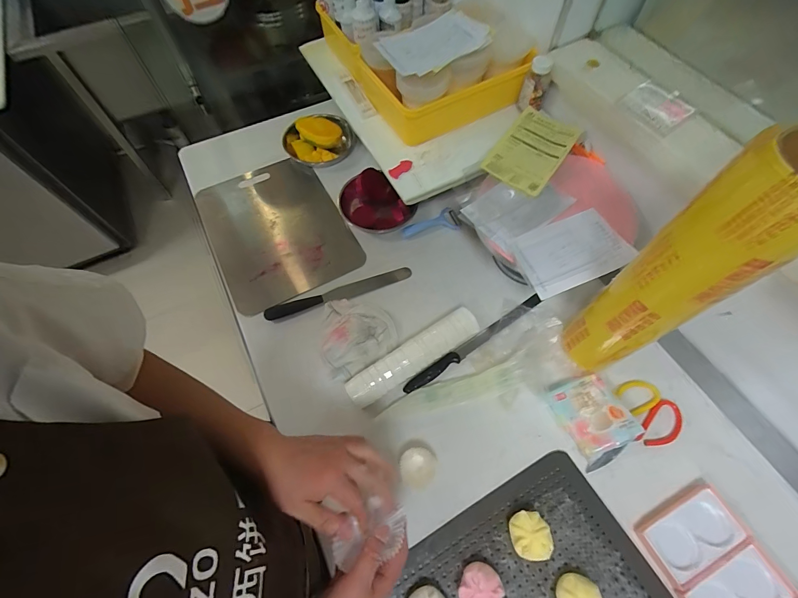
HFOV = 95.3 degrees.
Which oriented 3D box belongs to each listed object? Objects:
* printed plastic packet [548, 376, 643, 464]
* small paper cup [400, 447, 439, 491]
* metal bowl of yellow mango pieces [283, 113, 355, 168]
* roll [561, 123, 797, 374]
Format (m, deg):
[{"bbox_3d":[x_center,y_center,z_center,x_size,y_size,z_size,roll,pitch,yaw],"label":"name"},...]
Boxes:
[{"bbox_3d":[0.336,0.202,0.631,0.107,0.055,0.127,-21,64,-8],"label":"printed plastic packet"},{"bbox_3d":[0.035,0.288,0.617,0.062,0.041,0.063,-1,63,2],"label":"small paper cup"},{"bbox_3d":[-0.218,-0.434,0.998,0.181,0.072,0.172,-1,63,2],"label":"metal bowl of yellow mango pieces"},{"bbox_3d":[0.366,-0.007,0.510,0.094,0.465,0.103,-1,63,1],"label":"roll"}]

